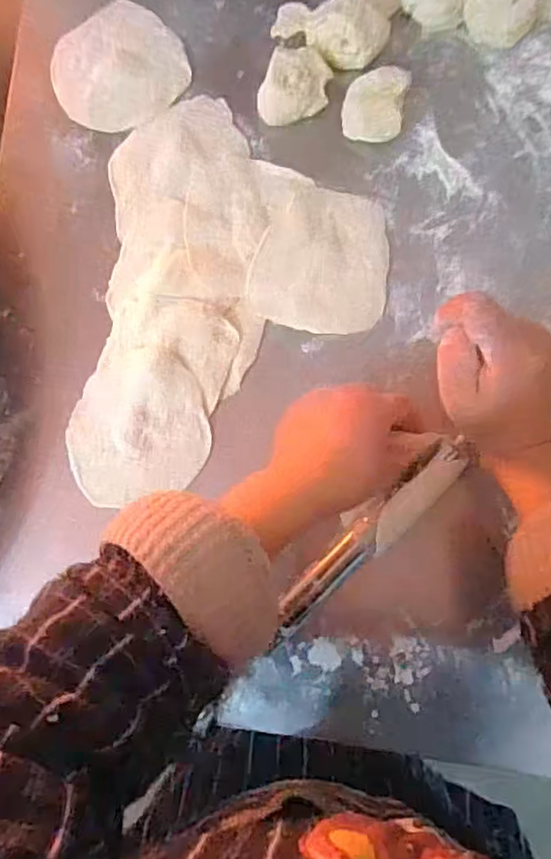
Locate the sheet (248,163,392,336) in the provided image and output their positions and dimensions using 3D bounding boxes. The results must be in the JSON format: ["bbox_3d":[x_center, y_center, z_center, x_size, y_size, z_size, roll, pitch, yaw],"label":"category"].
[{"bbox_3d":[0.034,-0.141,0.465,0.103,0.013,0.129,3,85,8],"label":"sheet"}]

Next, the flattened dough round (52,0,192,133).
[{"bbox_3d":[-0.130,-0.297,0.498,0.103,0.008,0.107,-1,85,7],"label":"flattened dough round"}]

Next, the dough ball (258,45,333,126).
[{"bbox_3d":[0.014,-0.269,0.472,0.058,0.024,0.051,-9,84,6],"label":"dough ball"}]

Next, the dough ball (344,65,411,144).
[{"bbox_3d":[0.076,-0.249,0.463,0.045,0.025,0.047,-1,85,7],"label":"dough ball"}]

